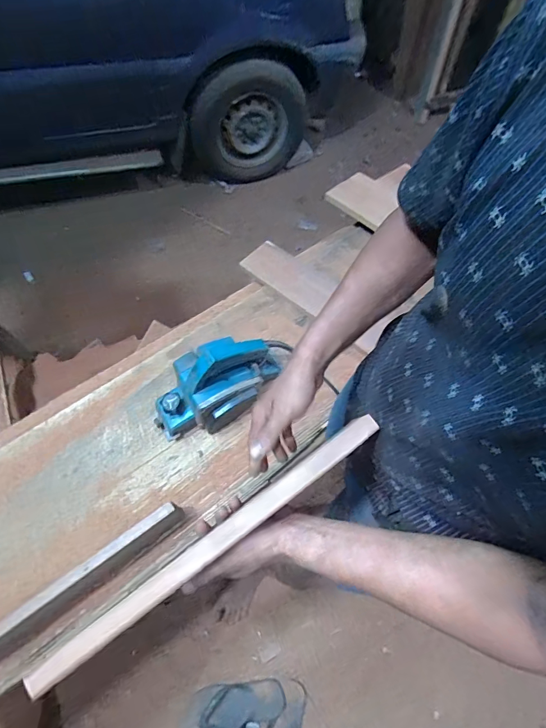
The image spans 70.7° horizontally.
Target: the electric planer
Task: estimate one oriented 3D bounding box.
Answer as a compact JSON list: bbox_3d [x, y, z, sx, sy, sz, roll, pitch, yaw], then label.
[{"bbox_3d":[-0.117,0.030,0.742,0.261,0.134,0.142,-33,69,-18],"label":"electric planer"}]

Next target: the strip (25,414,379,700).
[{"bbox_3d":[-0.064,0.191,0.406,0.430,0.026,0.026,-36,70,-7],"label":"strip"}]

